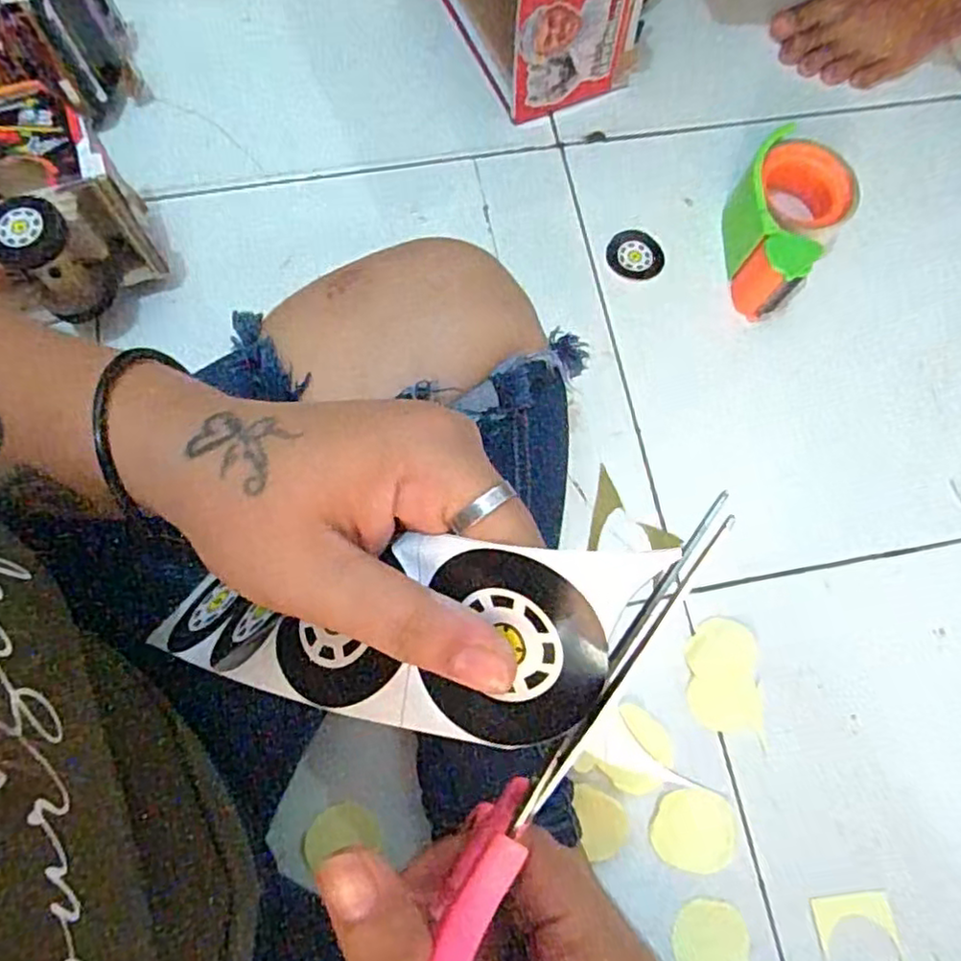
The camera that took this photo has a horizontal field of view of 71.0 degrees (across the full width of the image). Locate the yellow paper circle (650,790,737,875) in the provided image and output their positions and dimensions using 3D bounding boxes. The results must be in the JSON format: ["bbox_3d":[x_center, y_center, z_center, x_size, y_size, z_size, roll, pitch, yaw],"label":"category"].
[{"bbox_3d":[0.138,0.226,0.434,0.052,0.011,0.048,0,72,-1],"label":"yellow paper circle"}]

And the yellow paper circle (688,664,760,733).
[{"bbox_3d":[0.168,0.151,0.465,0.048,0.004,0.043,-5,73,-3],"label":"yellow paper circle"}]

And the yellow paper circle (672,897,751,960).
[{"bbox_3d":[0.144,0.289,0.420,0.046,0.005,0.047,-11,73,-5],"label":"yellow paper circle"}]

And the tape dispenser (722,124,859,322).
[{"bbox_3d":[0.240,-0.205,0.546,0.083,0.063,0.136,31,74,8],"label":"tape dispenser"}]

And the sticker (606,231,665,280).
[{"bbox_3d":[0.131,-0.191,0.567,0.048,0.004,0.041,20,73,5],"label":"sticker"}]

